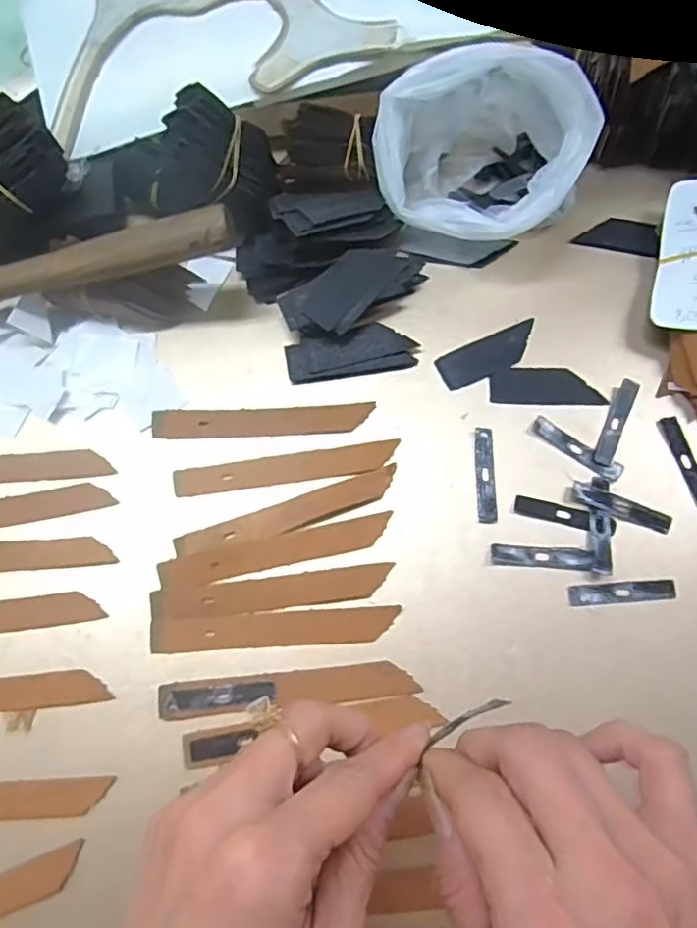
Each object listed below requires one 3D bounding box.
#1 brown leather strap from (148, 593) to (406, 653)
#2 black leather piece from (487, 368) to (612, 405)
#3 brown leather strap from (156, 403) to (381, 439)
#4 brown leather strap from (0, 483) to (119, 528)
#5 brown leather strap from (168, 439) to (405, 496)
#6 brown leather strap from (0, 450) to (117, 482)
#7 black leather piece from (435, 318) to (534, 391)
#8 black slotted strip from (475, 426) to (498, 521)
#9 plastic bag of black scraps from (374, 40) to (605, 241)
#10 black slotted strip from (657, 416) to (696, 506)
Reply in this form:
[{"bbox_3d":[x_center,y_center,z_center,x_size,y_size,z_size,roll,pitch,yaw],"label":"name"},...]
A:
[{"bbox_3d":[-0.039,0.085,0.319,0.125,0.005,0.025,0,72,2],"label":"brown leather strap"},{"bbox_3d":[0.114,-0.046,0.357,0.062,0.004,0.023,1,72,2],"label":"black leather piece"},{"bbox_3d":[-0.050,-0.025,0.356,0.124,0.005,0.016,-3,71,1],"label":"brown leather strap"},{"bbox_3d":[-0.195,0.028,0.343,0.122,0.004,0.018,-11,70,-5],"label":"brown leather strap"},{"bbox_3d":[-0.035,0.002,0.347,0.124,0.006,0.016,-9,71,-1],"label":"brown leather strap"},{"bbox_3d":[-0.199,0.003,0.353,0.124,0.006,0.016,-5,71,1],"label":"brown leather strap"},{"bbox_3d":[0.084,-0.065,0.363,0.063,0.004,0.023,-23,72,-6],"label":"black leather piece"},{"bbox_3d":[0.076,0.005,0.340,0.010,0.004,0.054,1,72,2],"label":"black slotted strip"},{"bbox_3d":[0.078,-0.186,0.367,0.117,0.073,0.101,15,73,7],"label":"plastic bag of black scraps"},{"bbox_3d":[0.186,-0.002,0.338,0.013,0.004,0.053,-16,72,-3],"label":"black slotted strip"}]

